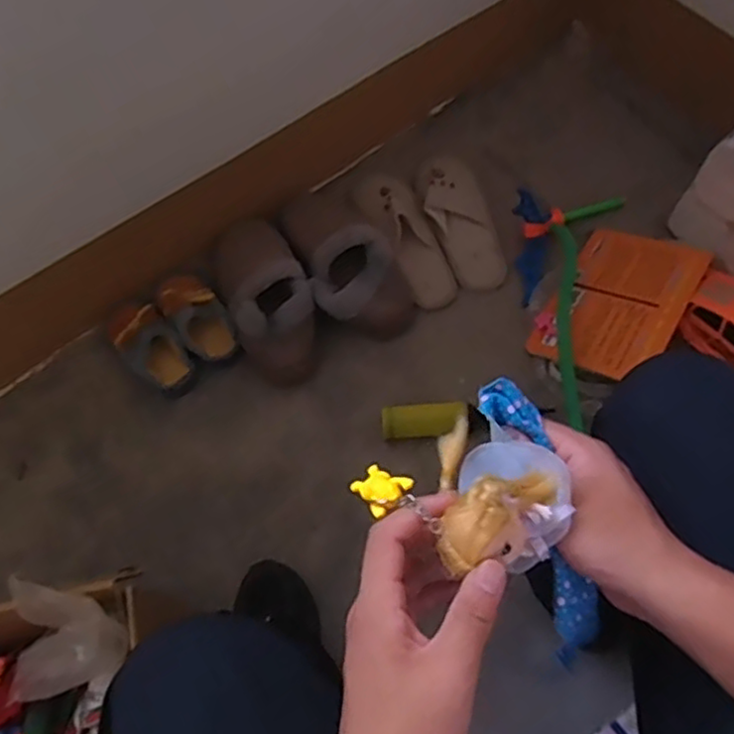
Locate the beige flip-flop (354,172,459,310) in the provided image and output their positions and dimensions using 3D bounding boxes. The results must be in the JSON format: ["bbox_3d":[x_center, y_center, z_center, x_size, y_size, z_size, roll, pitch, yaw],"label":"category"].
[{"bbox_3d":[0.060,-0.214,1.075,0.091,0.047,0.268,-22,66,-9],"label":"beige flip-flop"}]

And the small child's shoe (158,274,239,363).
[{"bbox_3d":[-0.241,-0.067,0.995,0.078,0.056,0.132,-35,68,-14],"label":"small child's shoe"}]

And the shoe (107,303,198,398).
[{"bbox_3d":[-0.309,-0.024,0.984,0.079,0.065,0.139,-40,70,-16],"label":"shoe"}]

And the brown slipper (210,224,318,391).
[{"bbox_3d":[-0.146,-0.108,0.992,0.119,0.082,0.259,-20,65,-8],"label":"brown slipper"}]

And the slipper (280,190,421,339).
[{"bbox_3d":[-0.041,-0.171,1.031,0.136,0.084,0.288,-29,67,-12],"label":"slipper"}]

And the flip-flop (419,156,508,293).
[{"bbox_3d":[0.148,-0.250,1.106,0.094,0.034,0.279,-12,65,-4],"label":"flip-flop"}]

